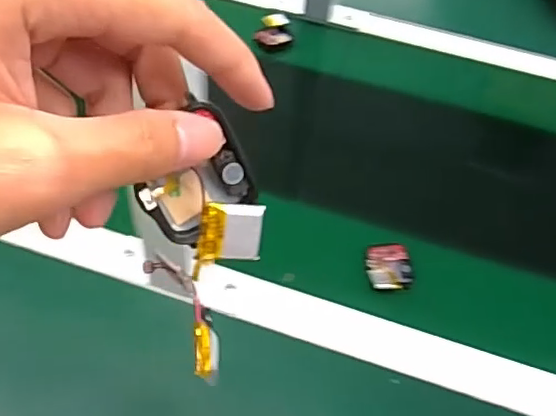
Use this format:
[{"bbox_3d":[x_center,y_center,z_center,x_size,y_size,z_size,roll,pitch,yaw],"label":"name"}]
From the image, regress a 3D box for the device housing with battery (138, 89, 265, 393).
[{"bbox_3d":[-0.027,0.011,0.204,0.041,0.014,0.093,2,90,-5],"label":"device housing with battery"}]

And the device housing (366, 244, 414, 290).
[{"bbox_3d":[0.098,0.050,0.510,0.041,0.010,0.050,1,50,-5],"label":"device housing"}]

